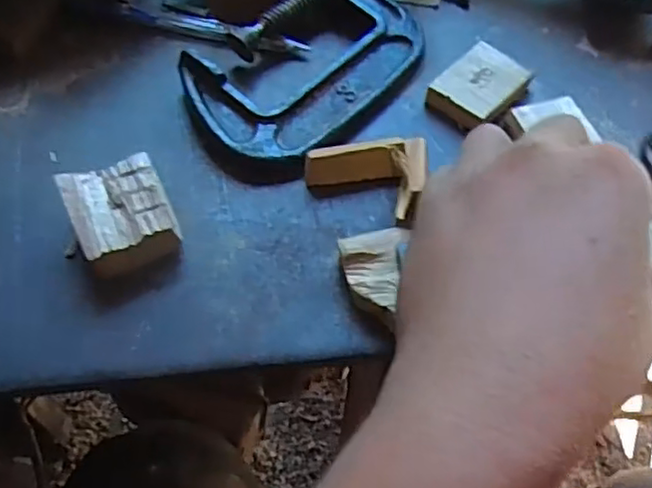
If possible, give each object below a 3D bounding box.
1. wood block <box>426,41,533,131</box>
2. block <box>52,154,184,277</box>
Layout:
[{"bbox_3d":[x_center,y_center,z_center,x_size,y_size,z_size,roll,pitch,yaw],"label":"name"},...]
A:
[{"bbox_3d":[0.077,-0.077,0.333,0.035,0.012,0.045,39,64,20],"label":"wood block"},{"bbox_3d":[-0.085,-0.012,0.279,0.038,0.026,0.040,-22,62,-15],"label":"block"}]

